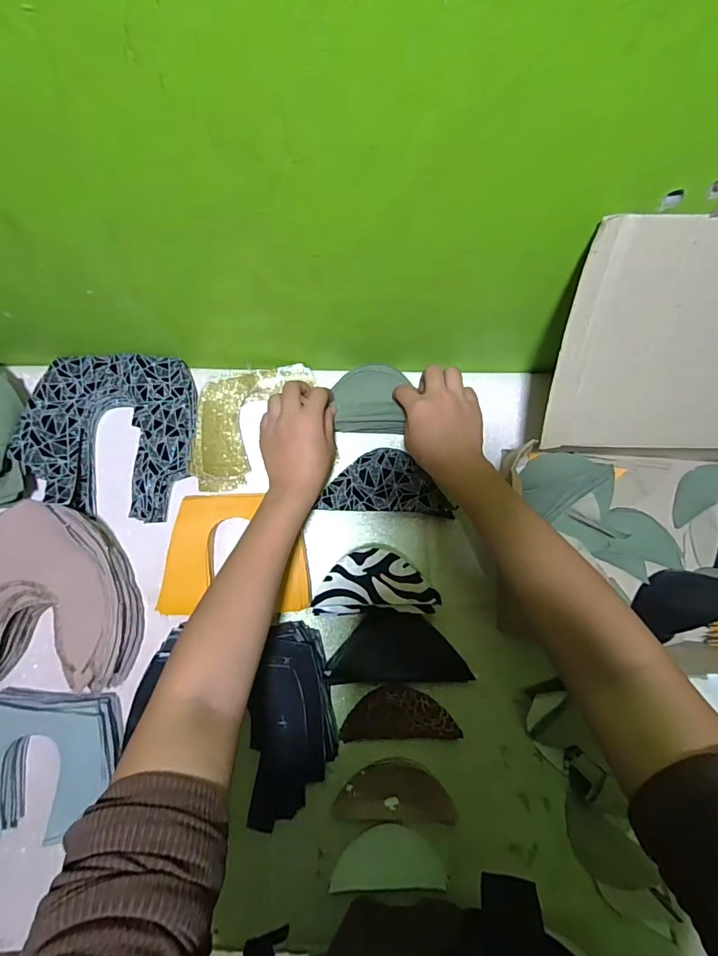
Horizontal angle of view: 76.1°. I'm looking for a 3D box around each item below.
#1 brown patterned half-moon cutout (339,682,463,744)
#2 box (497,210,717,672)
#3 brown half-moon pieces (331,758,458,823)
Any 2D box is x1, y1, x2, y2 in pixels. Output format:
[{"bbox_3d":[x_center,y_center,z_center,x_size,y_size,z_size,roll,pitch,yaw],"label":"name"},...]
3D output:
[{"bbox_3d":[0.040,0.244,0.479,0.116,0.024,0.055,-5,78,-2],"label":"brown patterned half-moon cutout"},{"bbox_3d":[0.321,0.002,0.409,0.330,0.257,0.319,1,77,0],"label":"box"},{"bbox_3d":[0.037,0.320,0.467,0.119,0.014,0.058,1,77,0],"label":"brown half-moon pieces"}]

